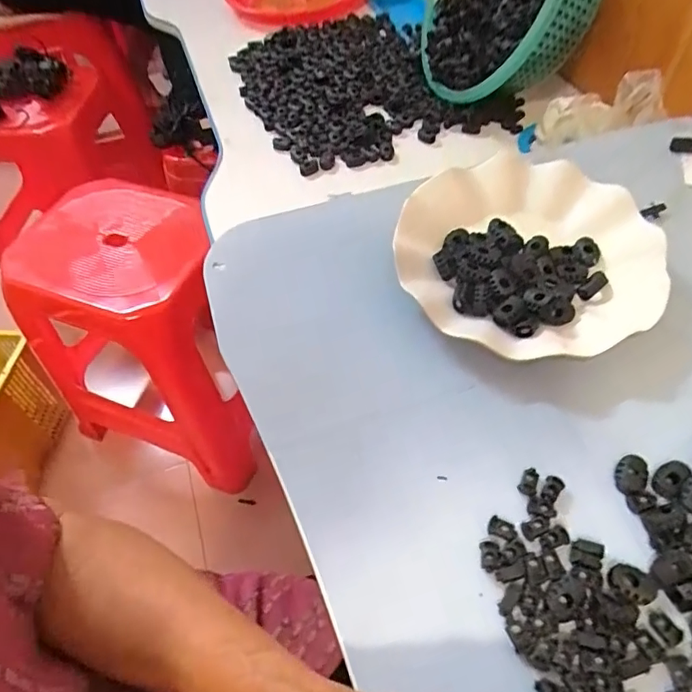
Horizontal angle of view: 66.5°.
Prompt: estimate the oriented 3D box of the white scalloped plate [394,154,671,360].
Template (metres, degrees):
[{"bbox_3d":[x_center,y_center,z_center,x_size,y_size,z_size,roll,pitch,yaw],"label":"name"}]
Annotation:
[{"bbox_3d":[0.126,-0.064,0.371,0.173,0.035,0.161,-2,54,3],"label":"white scalloped plate"}]

